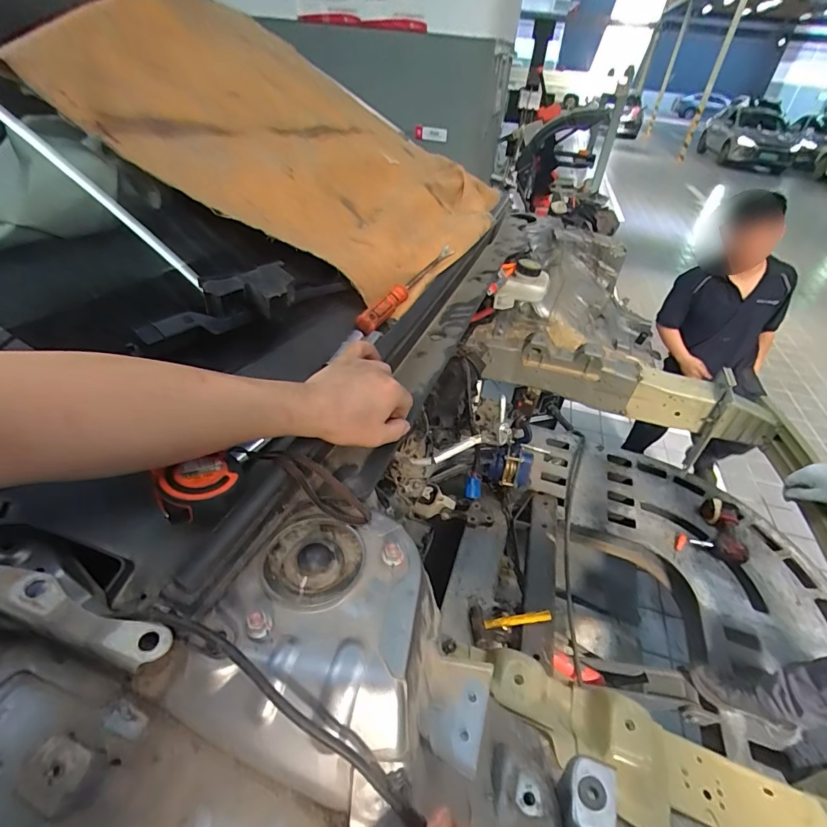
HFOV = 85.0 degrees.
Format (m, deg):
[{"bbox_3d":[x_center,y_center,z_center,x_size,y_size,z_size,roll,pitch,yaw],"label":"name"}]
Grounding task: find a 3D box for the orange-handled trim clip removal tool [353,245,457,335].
[{"bbox_3d":[-0.008,-0.197,0.680,0.027,0.025,0.255,21,48,18],"label":"orange-handled trim clip removal tool"}]

